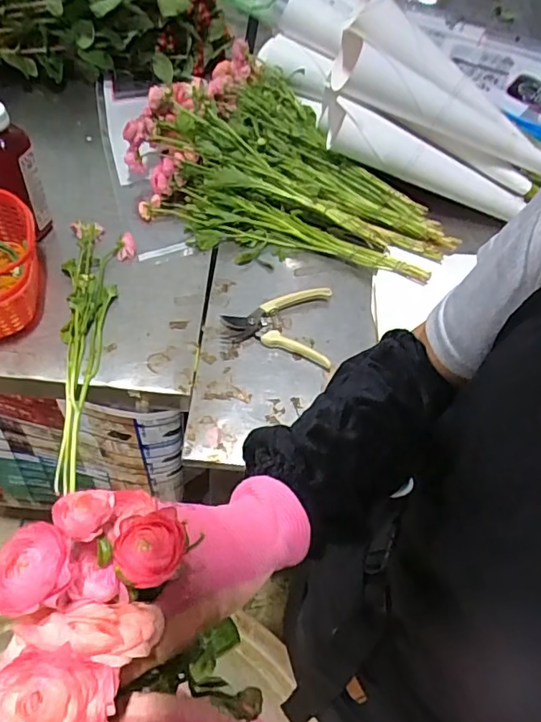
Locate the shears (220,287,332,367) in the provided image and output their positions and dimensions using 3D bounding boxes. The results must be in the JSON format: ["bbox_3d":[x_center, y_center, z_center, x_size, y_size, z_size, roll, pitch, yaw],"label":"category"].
[{"bbox_3d":[0.009,-0.053,0.743,0.147,0.027,0.128,5,57,-3],"label":"shears"}]

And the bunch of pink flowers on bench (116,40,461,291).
[{"bbox_3d":[0.007,-0.304,0.849,0.575,0.132,0.351,38,61,17],"label":"bunch of pink flowers on bench"}]

